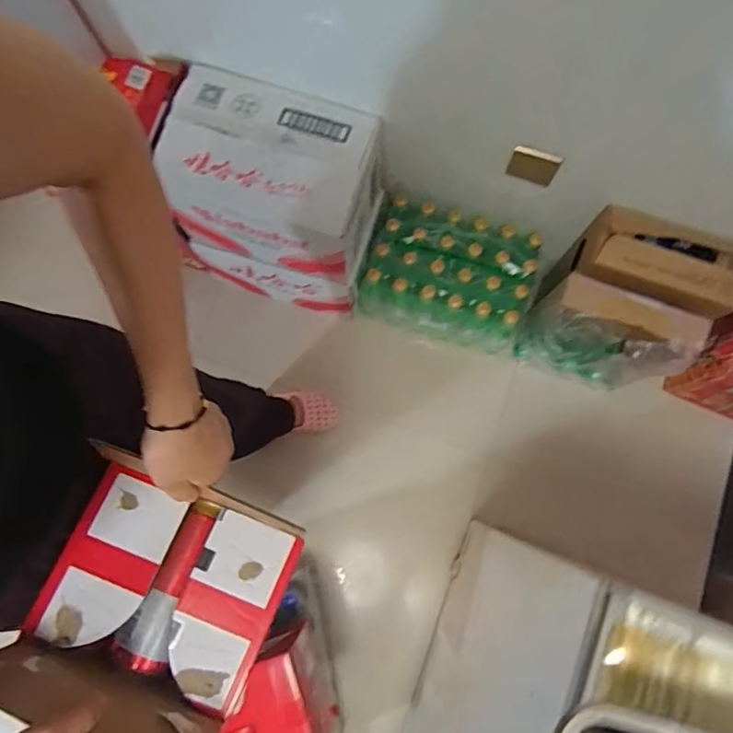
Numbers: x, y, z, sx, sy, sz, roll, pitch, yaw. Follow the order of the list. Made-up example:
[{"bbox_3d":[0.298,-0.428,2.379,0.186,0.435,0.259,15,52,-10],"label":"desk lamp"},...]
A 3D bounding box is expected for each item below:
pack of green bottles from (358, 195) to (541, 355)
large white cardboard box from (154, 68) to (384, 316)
[{"bbox_3d":[0.188,-0.206,1.296,0.376,0.249,0.240,15,80,4],"label":"pack of green bottles"},{"bbox_3d":[-0.181,-0.351,1.181,0.405,0.441,0.293,15,80,4],"label":"large white cardboard box"}]

